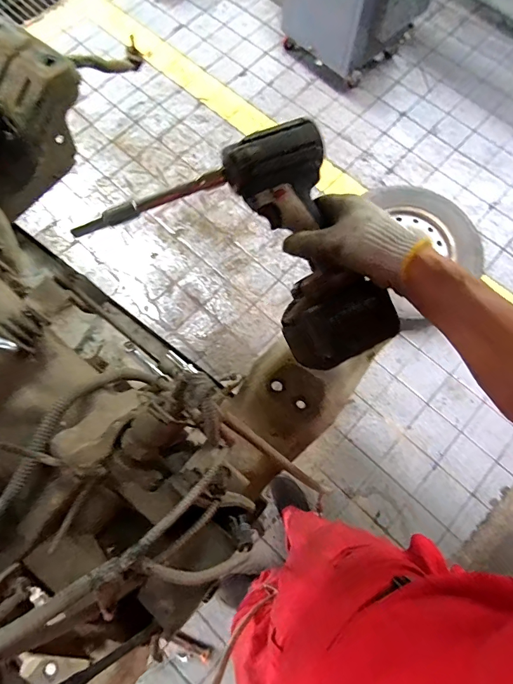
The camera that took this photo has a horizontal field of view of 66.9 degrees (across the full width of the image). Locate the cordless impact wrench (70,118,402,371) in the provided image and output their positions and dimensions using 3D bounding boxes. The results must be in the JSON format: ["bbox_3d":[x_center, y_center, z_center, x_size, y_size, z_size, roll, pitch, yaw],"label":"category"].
[{"bbox_3d":[-0.006,-0.079,0.431,0.268,0.094,0.262,-26,75,-8],"label":"cordless impact wrench"}]

